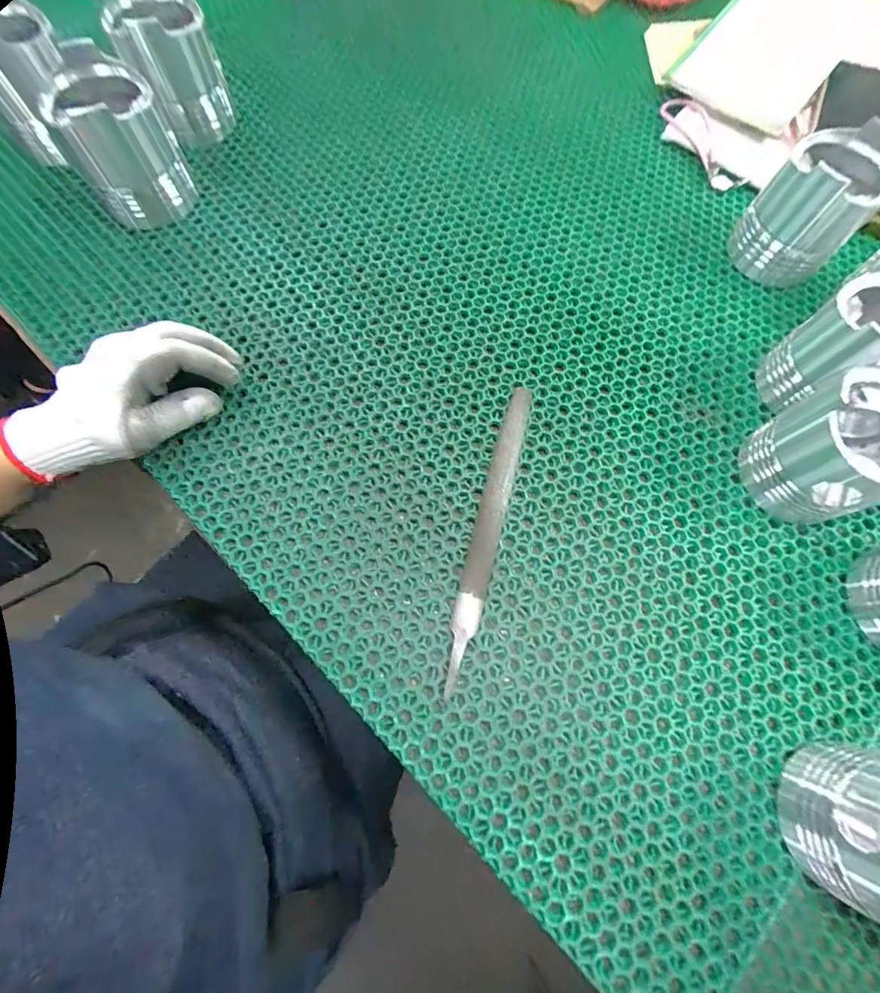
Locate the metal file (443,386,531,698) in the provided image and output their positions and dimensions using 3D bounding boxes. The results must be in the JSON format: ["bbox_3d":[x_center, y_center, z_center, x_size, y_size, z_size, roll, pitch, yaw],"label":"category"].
[{"bbox_3d":[0.037,0.019,0.331,0.019,0.009,0.233,15,71,4],"label":"metal file"}]

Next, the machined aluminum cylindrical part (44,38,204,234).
[{"bbox_3d":[-0.274,-0.304,0.378,0.078,0.095,0.086,-33,75,-12],"label":"machined aluminum cylindrical part"}]

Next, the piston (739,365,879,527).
[{"bbox_3d":[0.288,-0.034,0.315,0.086,0.092,0.085,-12,72,-6],"label":"piston"}]

